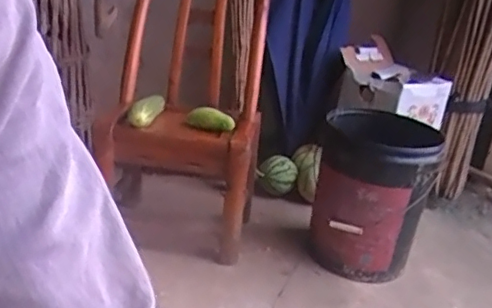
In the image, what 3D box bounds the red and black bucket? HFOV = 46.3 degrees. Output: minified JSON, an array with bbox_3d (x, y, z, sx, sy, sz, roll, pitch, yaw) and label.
[{"bbox_3d":[0.318,0.103,1.483,0.273,0.345,0.303,9,23,7],"label":"red and black bucket"}]

